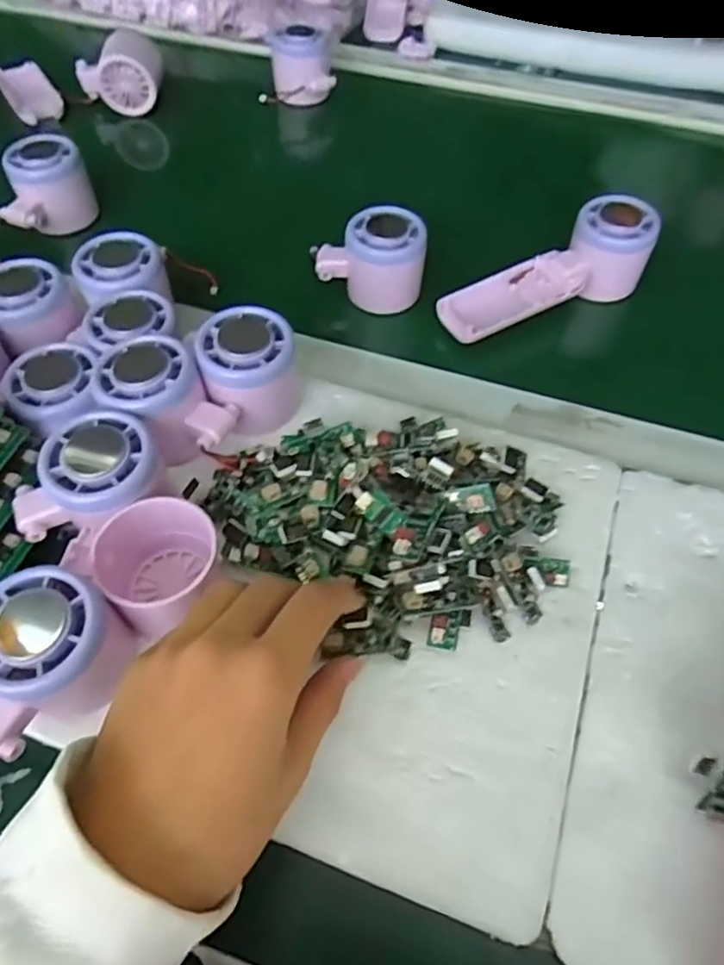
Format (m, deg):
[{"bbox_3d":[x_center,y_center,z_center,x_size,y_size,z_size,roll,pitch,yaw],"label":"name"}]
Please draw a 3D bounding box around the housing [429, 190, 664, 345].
[{"bbox_3d":[0.132,-0.150,0.453,0.159,0.054,0.056,-26,63,-16],"label":"housing"}]

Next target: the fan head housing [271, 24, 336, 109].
[{"bbox_3d":[-0.057,-0.404,0.617,0.054,0.049,0.053,-7,57,-4],"label":"fan head housing"}]

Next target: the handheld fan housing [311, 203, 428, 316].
[{"bbox_3d":[0.006,-0.165,0.461,0.077,0.050,0.053,21,61,11],"label":"handheld fan housing"}]

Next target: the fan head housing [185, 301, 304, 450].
[{"bbox_3d":[-0.065,-0.056,0.369,0.056,0.053,0.078,-2,59,-3],"label":"fan head housing"}]

